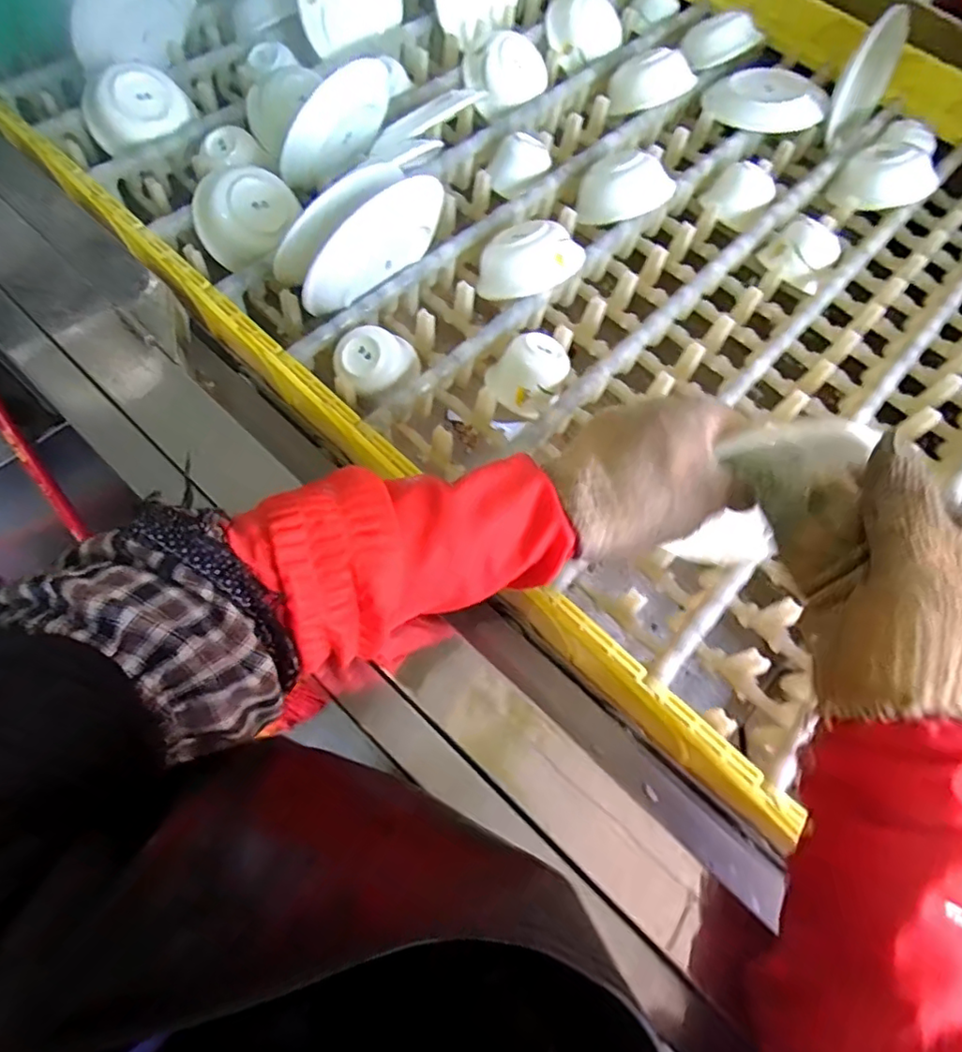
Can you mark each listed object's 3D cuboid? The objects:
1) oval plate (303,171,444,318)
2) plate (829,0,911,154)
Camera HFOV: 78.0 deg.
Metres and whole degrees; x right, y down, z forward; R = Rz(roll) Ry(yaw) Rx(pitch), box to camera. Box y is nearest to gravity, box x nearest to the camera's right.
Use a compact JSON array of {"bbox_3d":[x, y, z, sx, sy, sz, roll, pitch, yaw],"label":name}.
[{"bbox_3d":[-0.095,-0.255,0.532,0.145,0.112,0.021,-39,81,-25],"label":"oval plate"},{"bbox_3d":[0.480,-0.559,0.746,0.031,0.134,0.139,33,60,25],"label":"plate"}]

